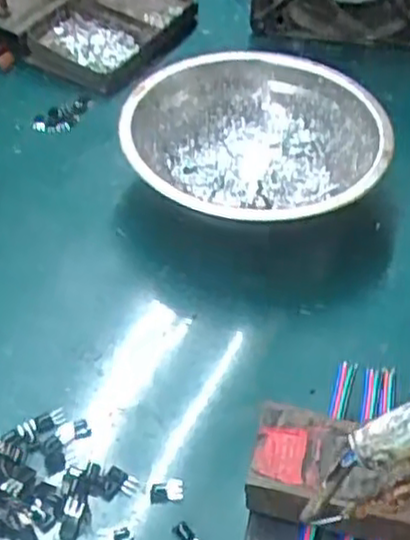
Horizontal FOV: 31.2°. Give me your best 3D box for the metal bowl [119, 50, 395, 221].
[{"bbox_3d":[0.023,-0.057,0.361,0.122,0.047,0.122,2,49,-2],"label":"metal bowl"}]

